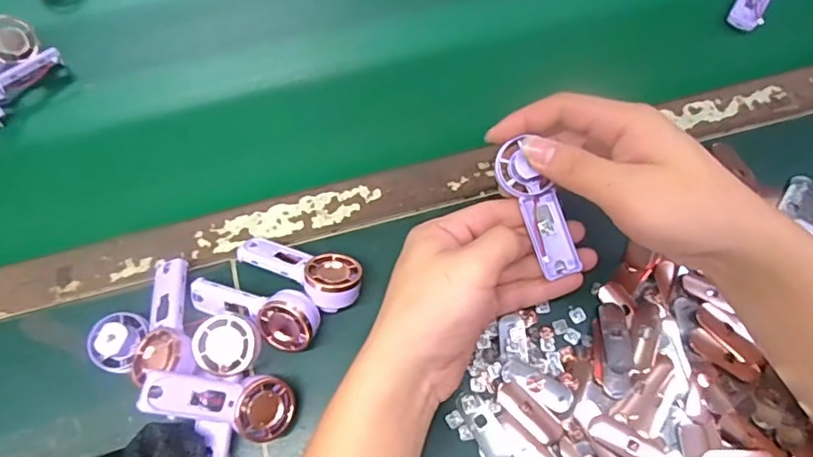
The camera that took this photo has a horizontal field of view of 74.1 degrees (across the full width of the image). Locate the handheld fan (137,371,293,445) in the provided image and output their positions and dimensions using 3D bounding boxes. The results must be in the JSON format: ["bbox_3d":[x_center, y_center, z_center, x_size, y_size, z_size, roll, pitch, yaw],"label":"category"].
[{"bbox_3d":[-0.119,0.109,0.340,0.093,0.022,0.038,20,66,-31],"label":"handheld fan"}]

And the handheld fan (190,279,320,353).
[{"bbox_3d":[-0.105,0.054,0.379,0.092,0.036,0.038,23,71,8],"label":"handheld fan"}]

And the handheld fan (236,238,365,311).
[{"bbox_3d":[-0.078,0.029,0.390,0.093,0.033,0.041,20,71,8],"label":"handheld fan"}]

